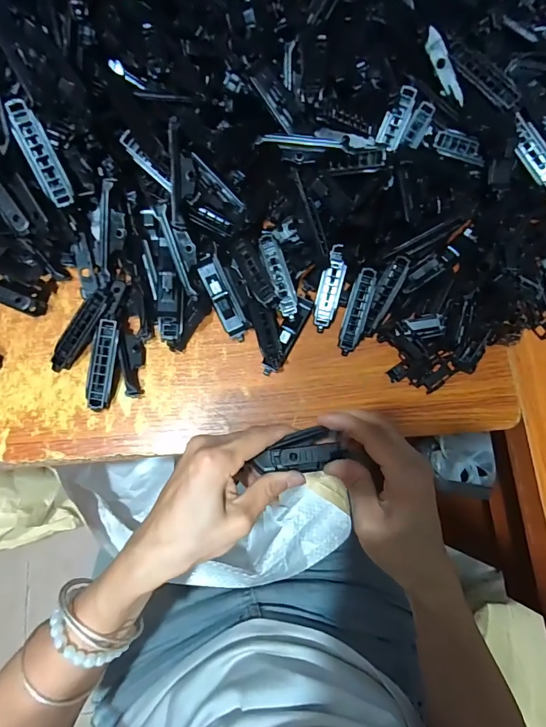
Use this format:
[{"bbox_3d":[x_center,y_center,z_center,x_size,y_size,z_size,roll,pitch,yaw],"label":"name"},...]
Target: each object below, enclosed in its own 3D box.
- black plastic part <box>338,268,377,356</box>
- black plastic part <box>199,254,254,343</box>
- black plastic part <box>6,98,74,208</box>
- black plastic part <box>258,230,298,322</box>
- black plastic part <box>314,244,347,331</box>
[{"bbox_3d":[0.076,-0.047,0.351,0.019,0.008,0.078,16,95,-2],"label":"black plastic part"},{"bbox_3d":[-0.042,-0.057,0.342,0.022,0.013,0.077,-25,101,-8],"label":"black plastic part"},{"bbox_3d":[-0.174,-0.156,0.291,0.020,0.008,0.073,-24,108,-7],"label":"black plastic part"},{"bbox_3d":[0.005,-0.078,0.337,0.016,0.006,0.080,-16,80,-8],"label":"black plastic part"},{"bbox_3d":[0.053,-0.068,0.355,0.020,0.008,0.077,13,95,-2],"label":"black plastic part"}]

